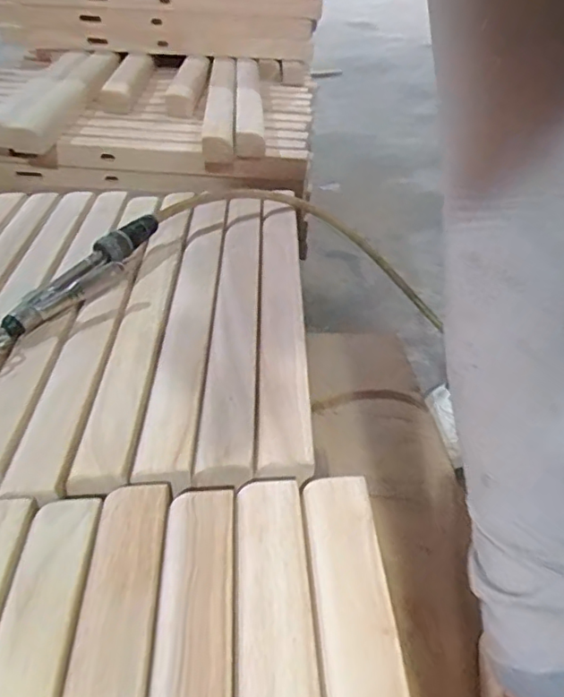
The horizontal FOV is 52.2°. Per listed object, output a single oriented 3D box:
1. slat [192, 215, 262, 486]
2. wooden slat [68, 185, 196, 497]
[{"bbox_3d":[-0.041,-0.029,0.498,0.039,0.014,0.345,0,38,-1],"label":"slat"},{"bbox_3d":[-0.119,-0.053,0.513,0.042,0.012,0.411,0,38,-1],"label":"wooden slat"}]

